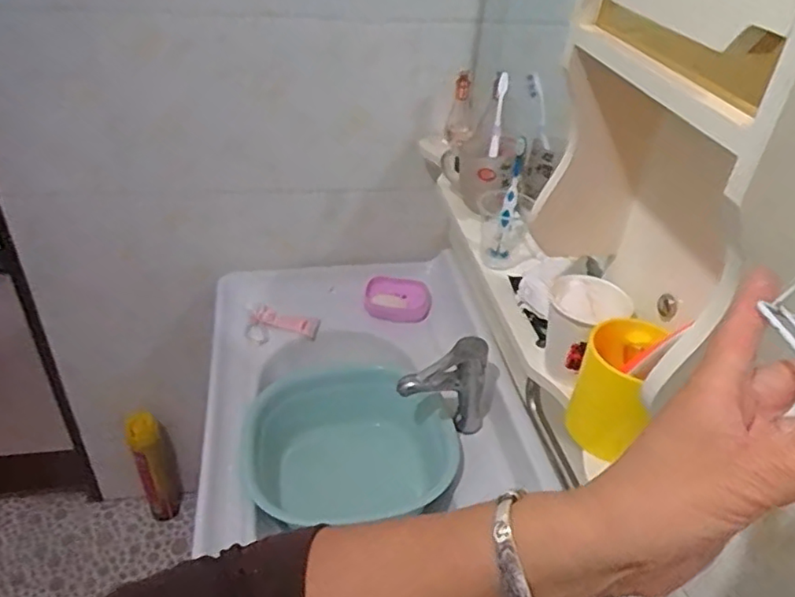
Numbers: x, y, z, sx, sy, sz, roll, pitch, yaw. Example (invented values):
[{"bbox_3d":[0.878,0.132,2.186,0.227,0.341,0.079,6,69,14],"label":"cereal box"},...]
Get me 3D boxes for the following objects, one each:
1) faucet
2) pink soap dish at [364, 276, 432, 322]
[{"bbox_3d":[0.077,0.132,0.913,0.142,0.162,0.045,-9,38,-17],"label":"faucet"},{"bbox_3d":[0.001,0.002,1.182,0.128,0.054,0.074,6,36,2],"label":"pink soap dish"}]

